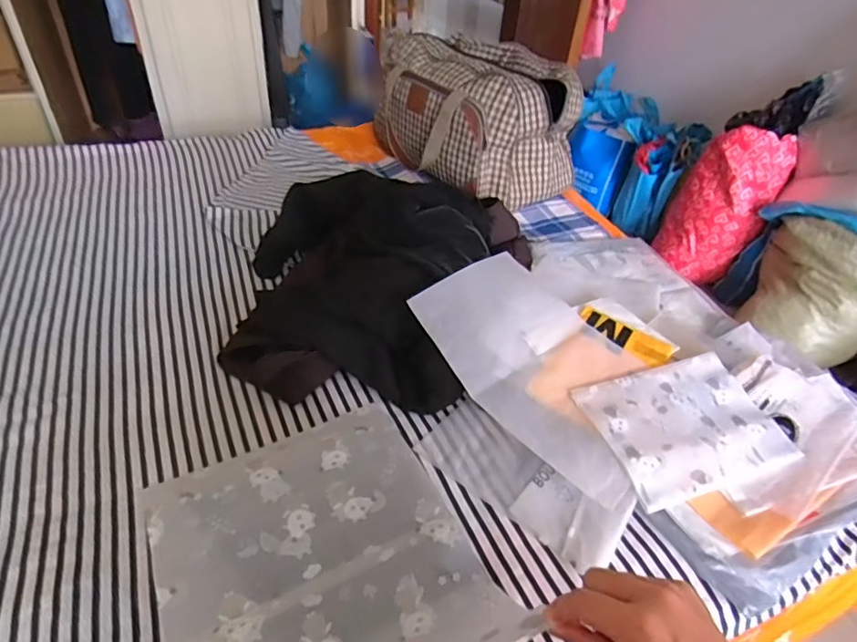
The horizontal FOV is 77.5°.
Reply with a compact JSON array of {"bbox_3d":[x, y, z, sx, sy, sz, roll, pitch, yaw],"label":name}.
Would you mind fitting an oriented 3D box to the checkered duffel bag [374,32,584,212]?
[{"bbox_3d":[0.106,-0.496,1.322,0.305,0.278,0.437,-24,49,-30],"label":"checkered duffel bag"}]

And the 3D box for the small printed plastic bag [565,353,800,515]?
[{"bbox_3d":[0.377,0.142,0.780,0.270,0.019,0.197,-11,43,-18],"label":"small printed plastic bag"}]

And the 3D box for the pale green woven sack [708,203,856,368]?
[{"bbox_3d":[1.079,-0.121,1.507,0.405,0.438,0.267,32,47,27],"label":"pale green woven sack"}]

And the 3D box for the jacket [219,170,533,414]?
[{"bbox_3d":[-0.065,-0.087,0.916,0.514,0.208,0.426,2,41,-4],"label":"jacket"}]

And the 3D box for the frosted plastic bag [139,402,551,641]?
[{"bbox_3d":[-0.104,0.210,0.493,0.273,0.071,0.313,-16,45,-23],"label":"frosted plastic bag"}]

